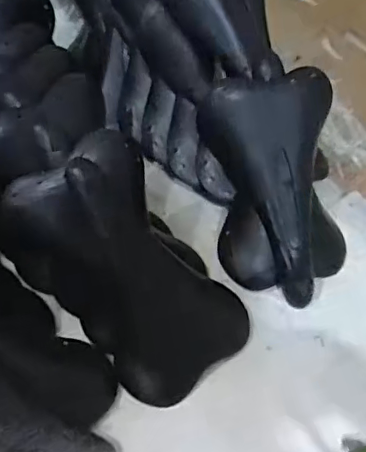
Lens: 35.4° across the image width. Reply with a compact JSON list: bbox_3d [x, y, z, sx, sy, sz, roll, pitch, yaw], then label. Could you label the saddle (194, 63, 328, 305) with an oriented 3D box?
[{"bbox_3d":[0.112,-0.039,0.647,0.142,0.063,0.252,-14,98,-8],"label":"saddle"}]

